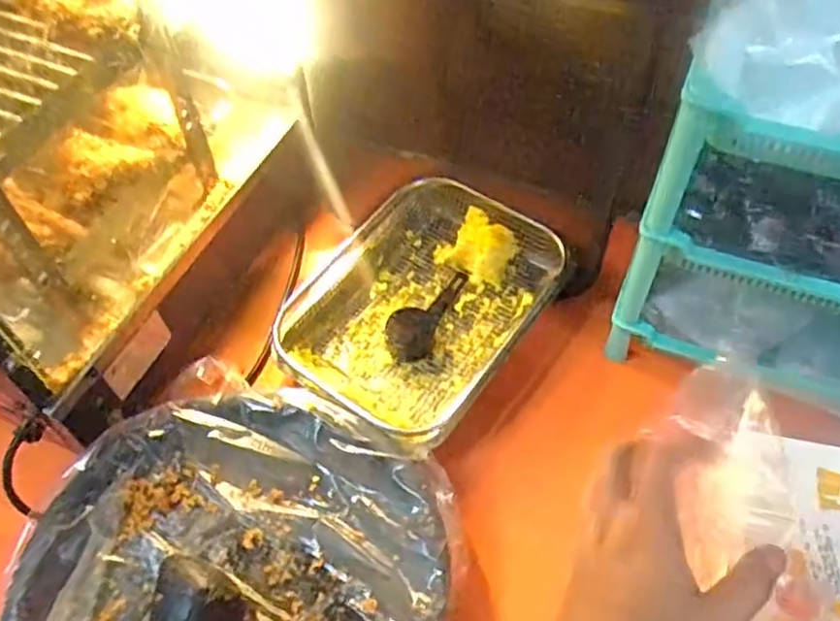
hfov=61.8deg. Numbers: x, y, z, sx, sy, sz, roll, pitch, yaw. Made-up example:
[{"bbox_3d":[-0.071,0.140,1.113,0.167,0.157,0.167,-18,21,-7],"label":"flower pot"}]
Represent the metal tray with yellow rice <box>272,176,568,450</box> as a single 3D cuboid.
[{"bbox_3d":[0.011,-0.008,0.752,0.221,0.072,0.307,31,61,23],"label":"metal tray with yellow rice"}]

